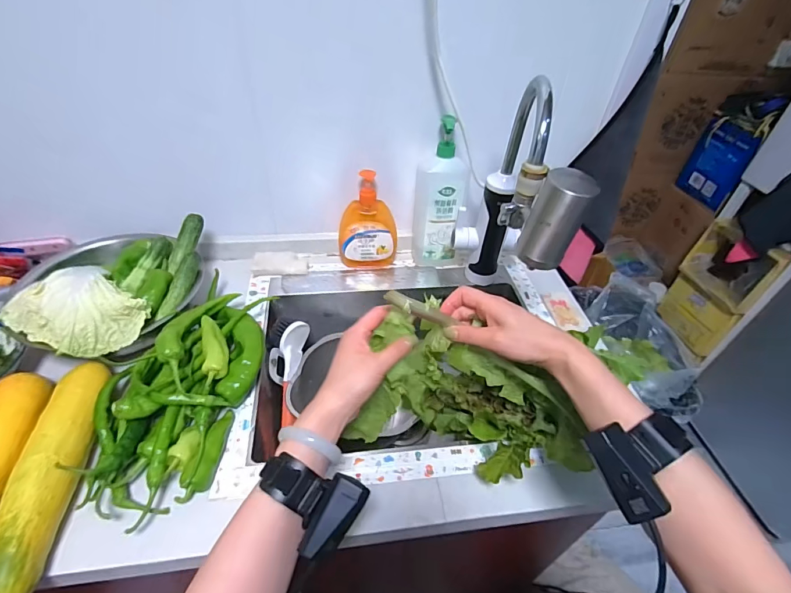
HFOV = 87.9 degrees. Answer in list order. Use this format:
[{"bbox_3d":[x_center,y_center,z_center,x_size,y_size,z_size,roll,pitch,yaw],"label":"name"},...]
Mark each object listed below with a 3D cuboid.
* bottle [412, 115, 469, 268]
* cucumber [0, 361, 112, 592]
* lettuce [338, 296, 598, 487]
[{"bbox_3d":[0.082,-0.176,0.734,0.089,0.261,0.063,5,43,0],"label":"bottle"},{"bbox_3d":[-0.383,0.188,0.456,0.055,0.045,0.262,-5,44,-10],"label":"cucumber"},{"bbox_3d":[0.086,0.119,0.481,0.238,0.227,0.104,15,44,11],"label":"lettuce"}]

